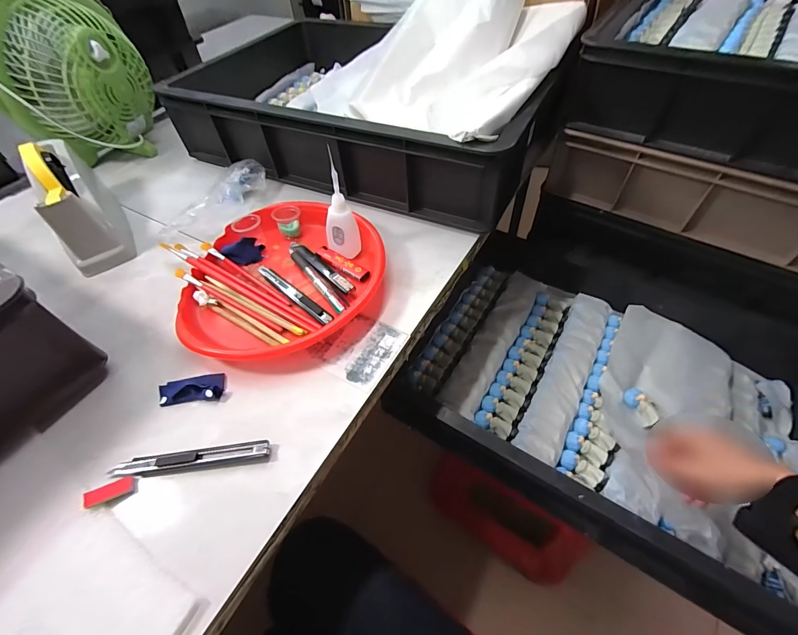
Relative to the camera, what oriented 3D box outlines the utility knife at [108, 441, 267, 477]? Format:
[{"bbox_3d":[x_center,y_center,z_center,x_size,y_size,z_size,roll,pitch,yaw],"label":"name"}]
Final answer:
[{"bbox_3d":[-0.185,0.126,0.323,0.136,0.008,0.018,-8,54,-2],"label":"utility knife"}]

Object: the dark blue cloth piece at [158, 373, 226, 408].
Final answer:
[{"bbox_3d":[-0.211,0.071,0.366,0.065,0.010,0.029,-6,54,-1],"label":"dark blue cloth piece"}]

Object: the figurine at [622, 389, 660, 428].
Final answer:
[{"bbox_3d":[0.351,0.130,0.524,0.024,0.021,0.057,-10,52,-4],"label":"figurine"}]

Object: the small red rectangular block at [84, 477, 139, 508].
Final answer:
[{"bbox_3d":[-0.245,0.149,0.309,0.037,0.011,0.015,-18,55,-9],"label":"small red rectangular block"}]

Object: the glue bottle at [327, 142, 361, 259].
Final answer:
[{"bbox_3d":[-0.073,-0.123,0.436,0.042,0.099,0.035,-10,54,-4],"label":"glue bottle"}]

